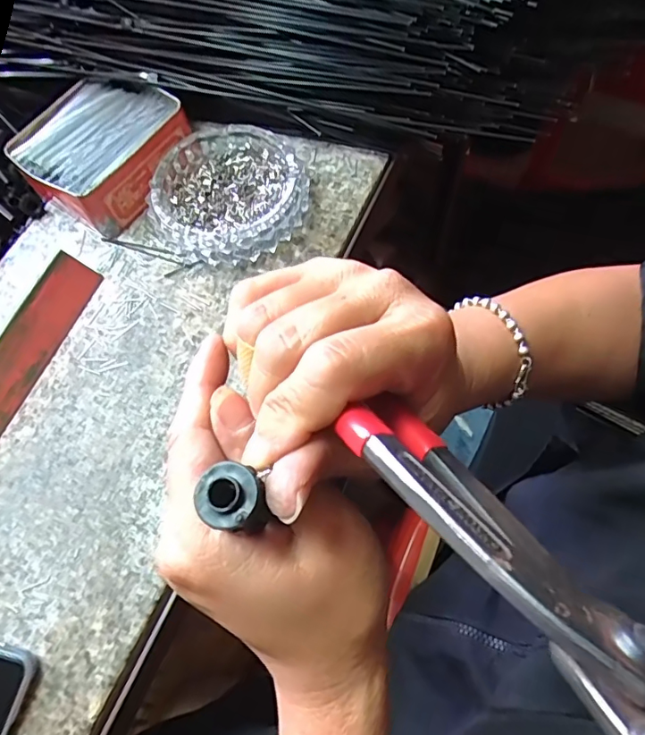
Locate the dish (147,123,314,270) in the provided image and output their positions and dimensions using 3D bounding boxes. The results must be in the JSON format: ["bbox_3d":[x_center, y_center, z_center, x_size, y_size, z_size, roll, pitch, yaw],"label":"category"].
[{"bbox_3d":[-0.073,-0.137,0.409,0.117,0.026,0.120,-2,66,4],"label":"dish"}]

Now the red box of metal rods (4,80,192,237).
[{"bbox_3d":[-0.183,-0.180,0.427,0.111,0.046,0.122,36,73,18],"label":"red box of metal rods"}]

